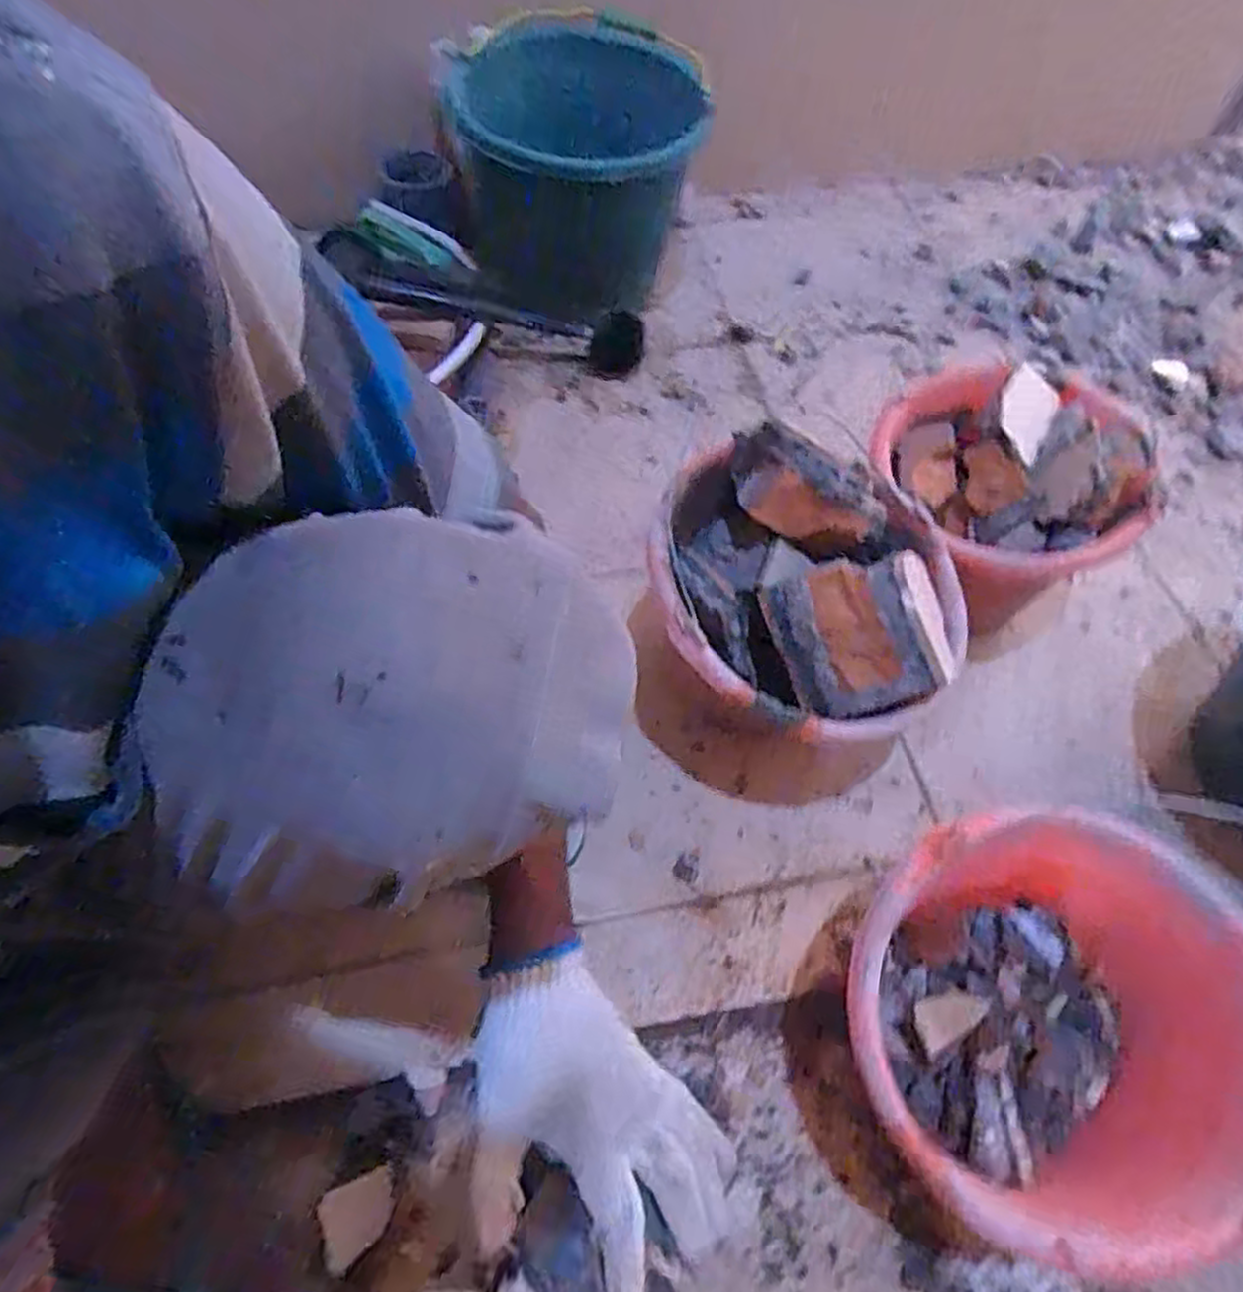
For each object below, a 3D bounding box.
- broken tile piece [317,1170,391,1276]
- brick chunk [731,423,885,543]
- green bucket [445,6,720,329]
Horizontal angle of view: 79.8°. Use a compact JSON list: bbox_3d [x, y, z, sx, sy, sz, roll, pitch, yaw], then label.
[{"bbox_3d":[-0.173,0.377,0.488,0.045,0.009,0.042,-20,62,-13],"label":"broken tile piece"},{"bbox_3d":[0.139,-0.116,0.554,0.122,0.071,0.044,23,62,12],"label":"brick chunk"},{"bbox_3d":[-0.058,-0.566,0.895,0.298,0.217,0.245,15,60,7],"label":"green bucket"}]

